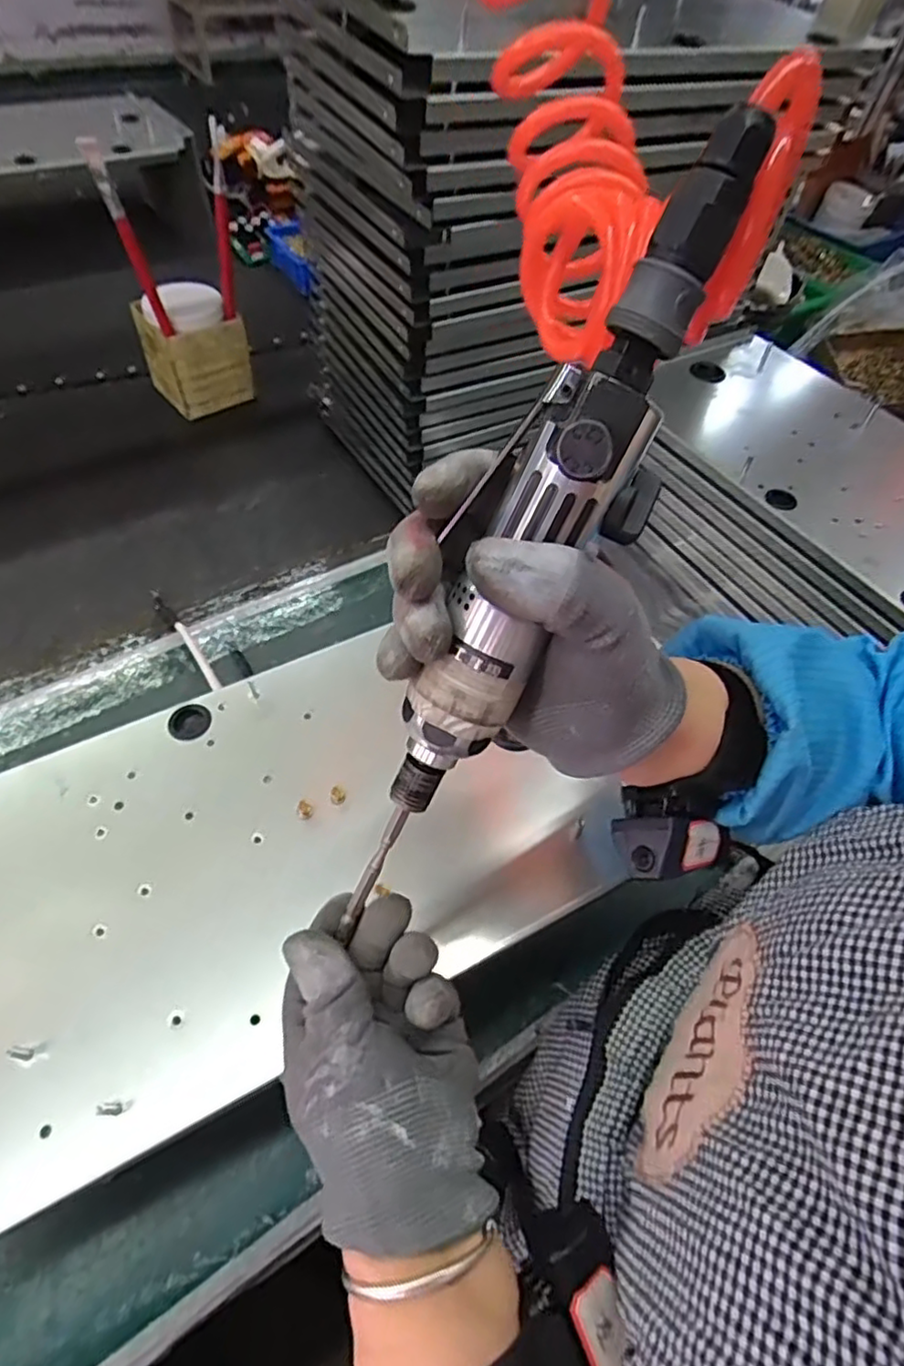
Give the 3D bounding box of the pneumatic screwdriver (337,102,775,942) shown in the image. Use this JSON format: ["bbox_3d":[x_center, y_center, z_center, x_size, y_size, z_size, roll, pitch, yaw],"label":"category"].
[{"bbox_3d":[0.027,-0.032,0.235,0.038,0.290,0.035,33,20,17],"label":"pneumatic screwdriver"}]

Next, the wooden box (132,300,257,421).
[{"bbox_3d":[-0.345,-0.443,0.879,0.116,0.121,0.101,-34,64,-25],"label":"wooden box"}]

